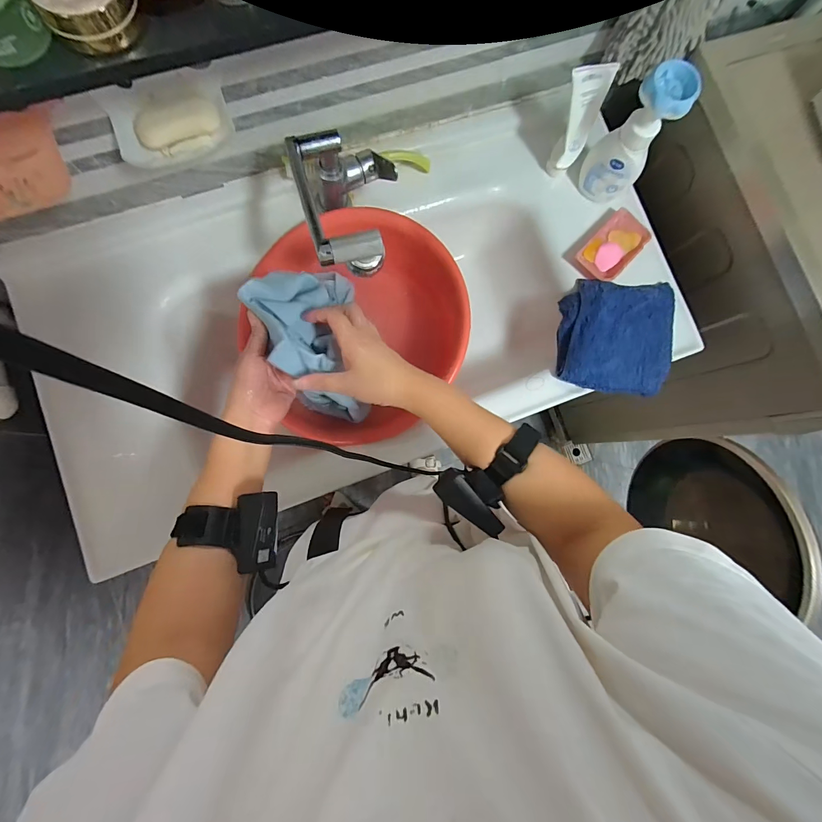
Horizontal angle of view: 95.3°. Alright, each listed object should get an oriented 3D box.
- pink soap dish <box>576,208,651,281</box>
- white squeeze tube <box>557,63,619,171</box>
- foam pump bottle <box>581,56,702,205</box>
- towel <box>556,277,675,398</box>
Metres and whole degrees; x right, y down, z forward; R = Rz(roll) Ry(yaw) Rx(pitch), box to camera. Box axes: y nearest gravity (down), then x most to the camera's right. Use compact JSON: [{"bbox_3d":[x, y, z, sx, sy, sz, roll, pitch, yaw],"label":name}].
[{"bbox_3d":[0.340,-0.275,0.634,0.074,0.031,0.114,43,82,2],"label":"pink soap dish"},{"bbox_3d":[0.260,-0.446,0.576,0.047,0.137,0.027,-16,63,-6],"label":"white squeeze tube"},{"bbox_3d":[0.333,-0.407,0.565,0.083,0.183,0.068,41,82,1],"label":"foam pump bottle"},{"bbox_3d":[0.344,-0.124,0.628,0.181,0.033,0.187,7,83,-3],"label":"towel"}]

